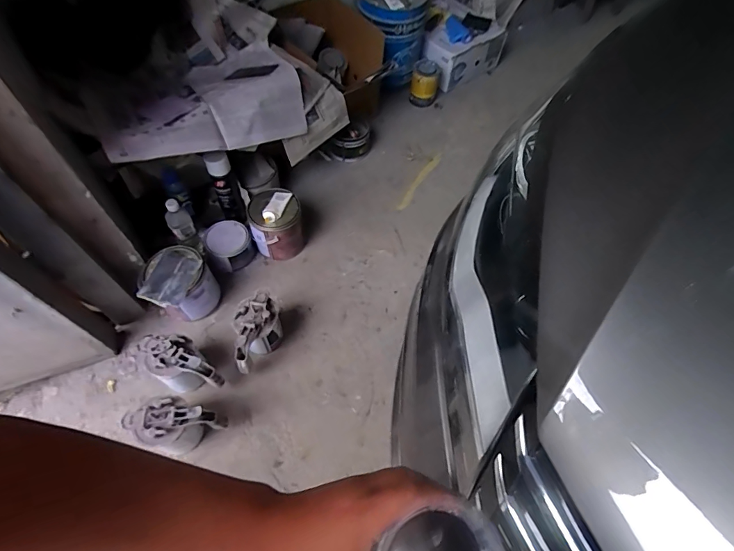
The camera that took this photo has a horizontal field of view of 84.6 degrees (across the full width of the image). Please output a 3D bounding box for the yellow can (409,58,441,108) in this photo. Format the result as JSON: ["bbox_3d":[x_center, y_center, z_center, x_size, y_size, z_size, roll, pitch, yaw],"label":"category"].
[{"bbox_3d":[0.247,-0.813,1.724,0.120,0.156,0.142,10,59,5],"label":"yellow can"}]

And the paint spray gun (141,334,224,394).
[{"bbox_3d":[-0.462,0.235,1.019,0.184,0.185,0.108,32,62,17],"label":"paint spray gun"}]

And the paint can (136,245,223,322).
[{"bbox_3d":[-0.516,0.036,1.131,0.168,0.182,0.155,1,58,-1],"label":"paint can"}]

